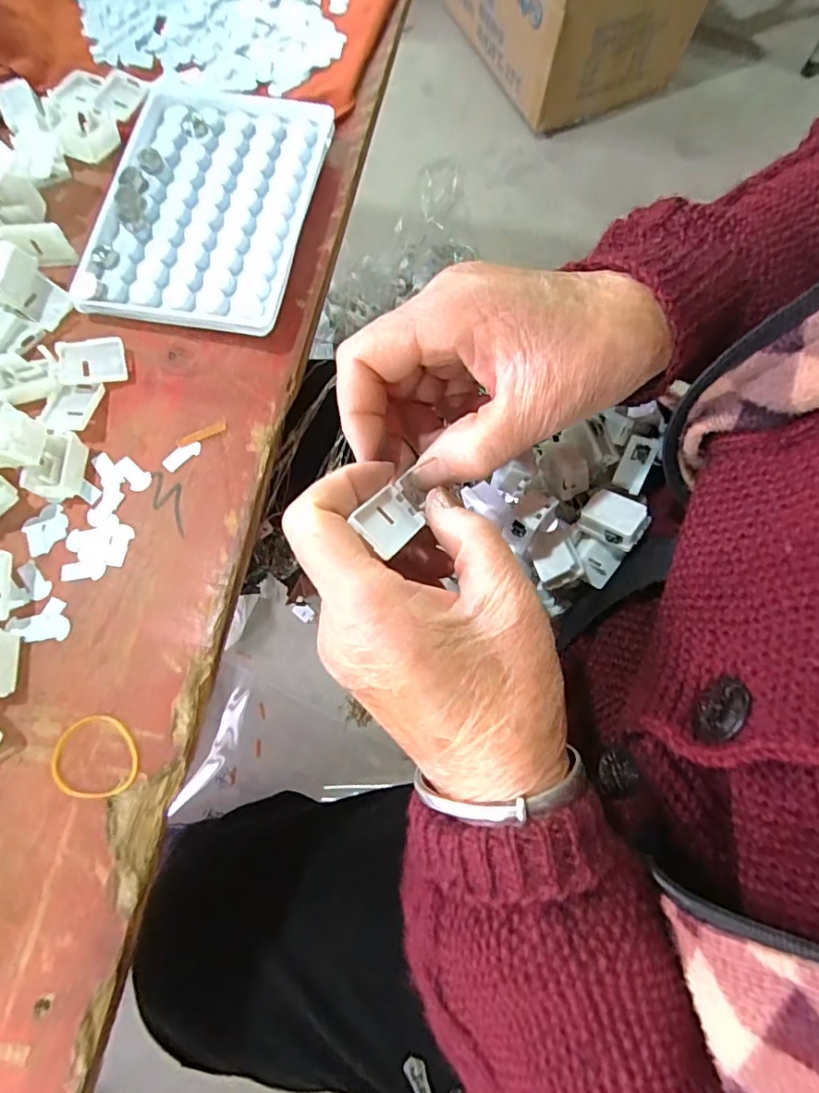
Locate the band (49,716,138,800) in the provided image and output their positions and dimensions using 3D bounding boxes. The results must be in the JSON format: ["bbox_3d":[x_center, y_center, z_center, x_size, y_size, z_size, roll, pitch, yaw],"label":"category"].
[{"bbox_3d":[-0.116,0.078,0.199,0.032,0.004,0.029,39,79,11],"label":"band"}]

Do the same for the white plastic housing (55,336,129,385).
[{"bbox_3d":[-0.141,-0.082,0.241,0.028,0.008,0.019,-9,75,-1],"label":"white plastic housing"}]

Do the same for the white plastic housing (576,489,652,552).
[{"bbox_3d":[0.093,-0.011,0.245,0.020,0.014,0.027,-46,58,-9],"label":"white plastic housing"}]

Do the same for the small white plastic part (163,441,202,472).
[{"bbox_3d":[-0.097,-0.040,0.231,0.017,0.004,0.008,-37,77,-8],"label":"small white plastic part"}]

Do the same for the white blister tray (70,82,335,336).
[{"bbox_3d":[-0.095,-0.165,0.260,0.092,0.014,0.137,10,75,4],"label":"white blister tray"}]

